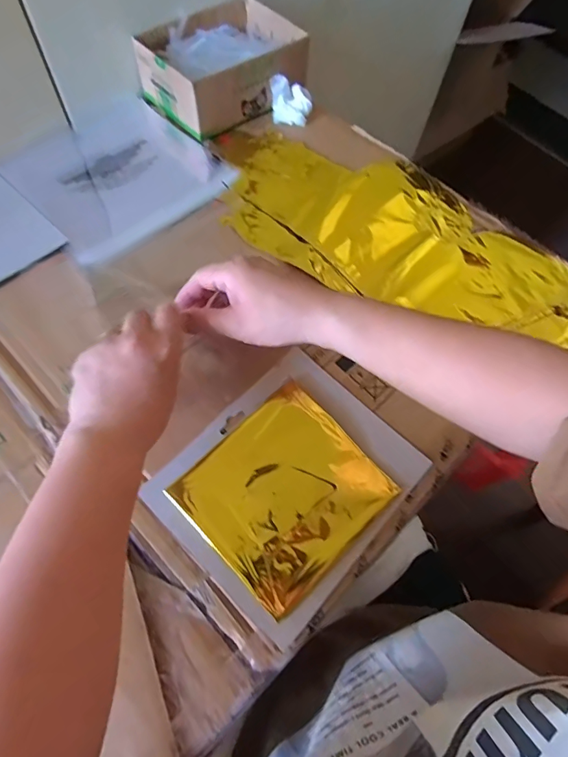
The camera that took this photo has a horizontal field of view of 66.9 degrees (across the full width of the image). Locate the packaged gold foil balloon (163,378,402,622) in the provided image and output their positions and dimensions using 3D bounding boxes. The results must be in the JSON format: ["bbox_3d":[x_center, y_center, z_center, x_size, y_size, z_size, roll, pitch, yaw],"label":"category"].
[{"bbox_3d":[0.002,0.090,0.353,0.141,0.015,0.130,-40,72,-21],"label":"packaged gold foil balloon"}]

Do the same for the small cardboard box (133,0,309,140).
[{"bbox_3d":[-0.074,-0.402,0.555,0.193,0.067,0.148,-40,72,-21],"label":"small cardboard box"}]

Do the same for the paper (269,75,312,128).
[{"bbox_3d":[0.008,-0.356,0.553,0.053,0.042,0.033,3,63,-2],"label":"paper"}]

